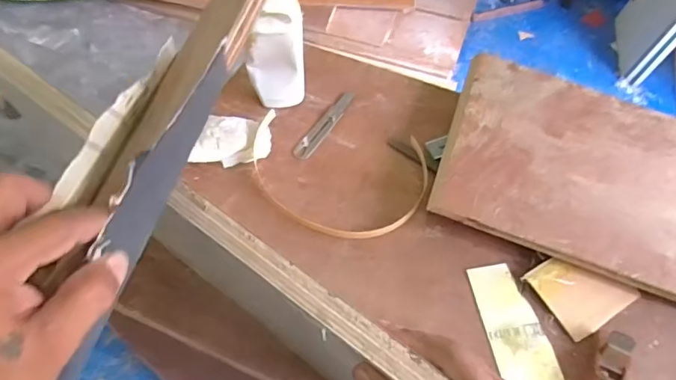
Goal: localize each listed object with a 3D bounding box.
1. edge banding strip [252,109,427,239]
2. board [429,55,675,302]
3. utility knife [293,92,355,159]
[{"bbox_3d":[0.000,-0.023,0.813,0.288,0.029,0.205,6,55,2],"label":"edge banding strip"},{"bbox_3d":[0.466,-0.019,0.820,0.572,0.026,0.383,20,56,4],"label":"board"},{"bbox_3d":[-0.022,-0.120,0.906,0.033,0.008,0.179,29,59,16],"label":"utility knife"}]

